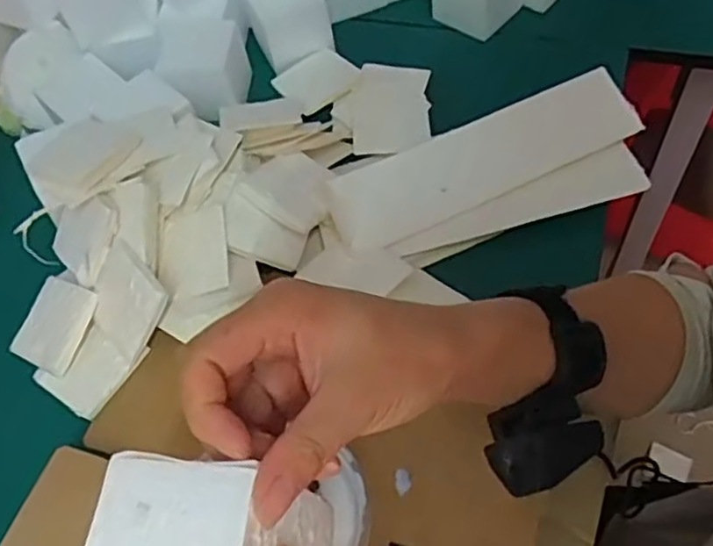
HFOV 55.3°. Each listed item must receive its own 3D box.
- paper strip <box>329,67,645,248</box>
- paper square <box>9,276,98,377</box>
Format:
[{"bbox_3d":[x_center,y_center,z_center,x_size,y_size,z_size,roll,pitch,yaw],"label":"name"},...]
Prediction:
[{"bbox_3d":[0.103,-0.094,0.554,0.255,0.011,0.068,-24,81,-4],"label":"paper strip"},{"bbox_3d":[-0.238,0.041,0.538,0.059,0.007,0.068,19,80,26],"label":"paper square"}]

